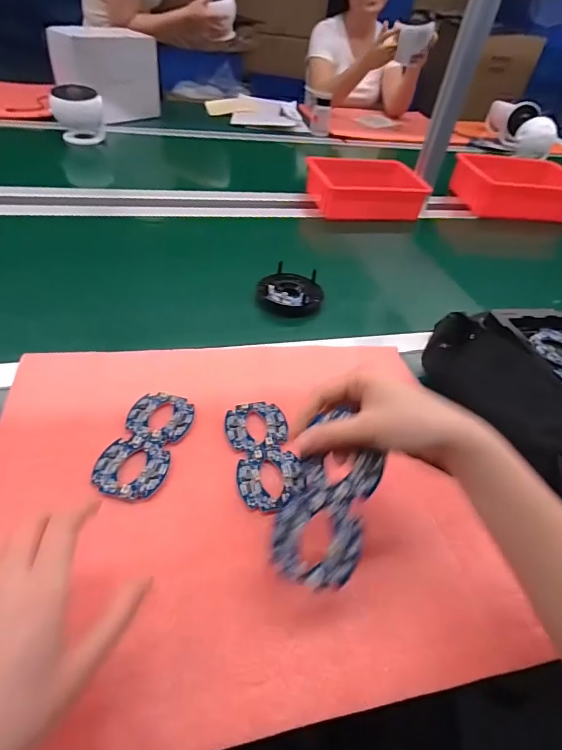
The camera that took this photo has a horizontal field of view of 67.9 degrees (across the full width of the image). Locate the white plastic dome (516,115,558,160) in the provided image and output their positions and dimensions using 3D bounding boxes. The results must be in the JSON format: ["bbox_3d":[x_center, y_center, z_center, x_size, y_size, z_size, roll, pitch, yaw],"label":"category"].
[{"bbox_3d":[0.806,-0.749,1.323,0.115,0.106,0.089,27,47,18],"label":"white plastic dome"}]

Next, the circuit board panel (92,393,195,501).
[{"bbox_3d":[-0.136,0.067,0.424,0.065,0.004,0.126,16,45,4],"label":"circuit board panel"}]

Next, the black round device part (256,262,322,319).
[{"bbox_3d":[0.015,-0.127,0.662,0.100,0.047,0.091,5,44,-5],"label":"black round device part"}]

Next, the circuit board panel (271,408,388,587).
[{"bbox_3d":[0.039,0.094,0.321,0.064,0.005,0.130,17,76,8],"label":"circuit board panel"}]

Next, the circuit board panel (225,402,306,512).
[{"bbox_3d":[-0.017,0.077,0.429,0.065,0.008,0.124,-6,46,-16],"label":"circuit board panel"}]

